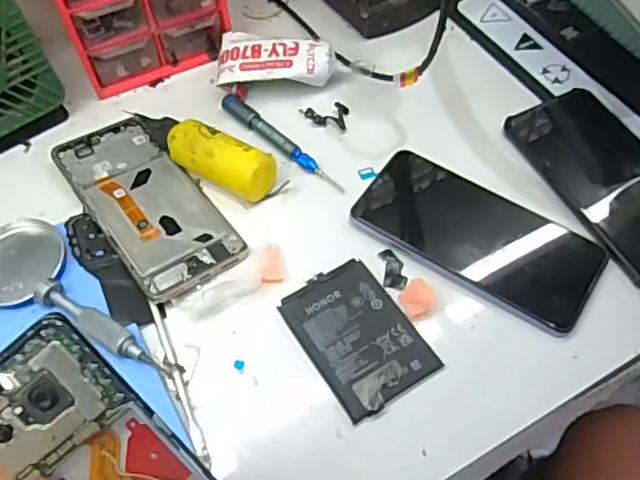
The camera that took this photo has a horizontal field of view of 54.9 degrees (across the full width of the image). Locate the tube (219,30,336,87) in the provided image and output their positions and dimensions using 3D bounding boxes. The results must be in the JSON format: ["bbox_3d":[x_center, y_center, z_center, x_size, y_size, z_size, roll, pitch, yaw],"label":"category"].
[{"bbox_3d":[-0.036,-0.146,0.500,0.092,0.026,0.049,4,58,2],"label":"tube"}]

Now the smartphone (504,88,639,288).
[{"bbox_3d":[0.212,-0.046,0.443,0.081,0.015,0.166,-20,60,-13],"label":"smartphone"}]

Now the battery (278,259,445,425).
[{"bbox_3d":[0.023,0.058,0.387,0.065,0.007,0.094,-27,62,-17],"label":"battery"}]

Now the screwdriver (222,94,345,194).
[{"bbox_3d":[-0.029,-0.075,0.469,0.124,0.008,0.013,40,66,21],"label":"screwdriver"}]

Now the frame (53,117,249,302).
[{"bbox_3d":[-0.125,-0.029,0.442,0.072,0.014,0.165,-33,64,-19],"label":"frame"}]

